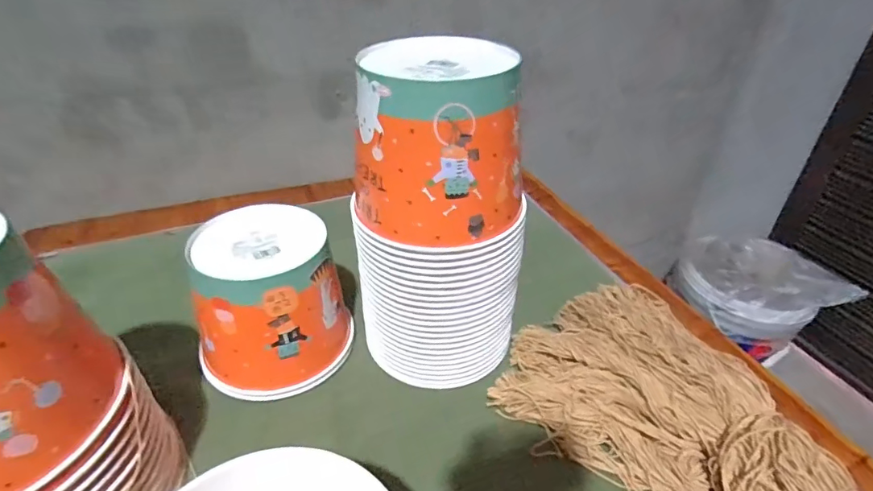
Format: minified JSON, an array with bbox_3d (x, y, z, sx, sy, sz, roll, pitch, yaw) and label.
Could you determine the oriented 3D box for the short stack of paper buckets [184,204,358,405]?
[{"bbox_3d":[-0.176,0.053,0.498,0.151,0.134,0.153,-9,36,-14],"label":"short stack of paper buckets"}]

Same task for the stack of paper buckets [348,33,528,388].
[{"bbox_3d":[0.001,-0.014,0.447,0.132,0.310,0.128,-25,43,-32],"label":"stack of paper buckets"}]

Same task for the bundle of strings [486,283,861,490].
[{"bbox_3d":[0.213,0.176,0.393,0.241,0.076,0.390,-13,37,-19],"label":"bundle of strings"}]

